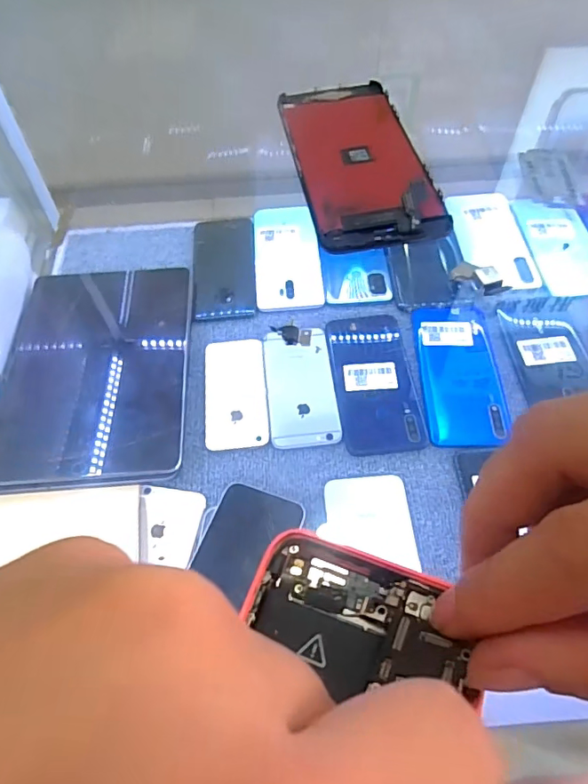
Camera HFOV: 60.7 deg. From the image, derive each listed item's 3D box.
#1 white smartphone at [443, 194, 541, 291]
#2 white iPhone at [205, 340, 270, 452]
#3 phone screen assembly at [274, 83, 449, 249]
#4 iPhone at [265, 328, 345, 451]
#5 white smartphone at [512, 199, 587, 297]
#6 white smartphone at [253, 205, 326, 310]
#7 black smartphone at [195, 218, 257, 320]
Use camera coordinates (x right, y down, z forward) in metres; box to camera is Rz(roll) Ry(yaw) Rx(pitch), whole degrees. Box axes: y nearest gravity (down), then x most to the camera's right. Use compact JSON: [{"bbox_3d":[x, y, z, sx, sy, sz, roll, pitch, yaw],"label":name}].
[{"bbox_3d":[0.230,-0.179,0.589,0.077,0.006,0.156,-3,58,1],"label":"white smartphone"},{"bbox_3d":[-0.057,0.000,0.495,0.059,0.009,0.121,-5,58,0],"label":"white iPhone"},{"bbox_3d":[0.029,-0.111,0.232,0.055,0.008,0.119,-10,58,-3],"label":"phone screen assembly"},{"bbox_3d":[0.007,-0.006,0.493,0.065,0.006,0.129,-5,58,0],"label":"iPhone"},{"bbox_3d":[0.312,-0.173,0.576,0.079,0.011,0.153,-6,58,-1],"label":"white smartphone"},{"bbox_3d":[-0.007,-0.155,0.584,0.074,0.013,0.144,-4,58,0],"label":"white smartphone"},{"bbox_3d":[-0.081,-0.147,0.588,0.071,0.006,0.155,-4,58,0],"label":"black smartphone"}]

